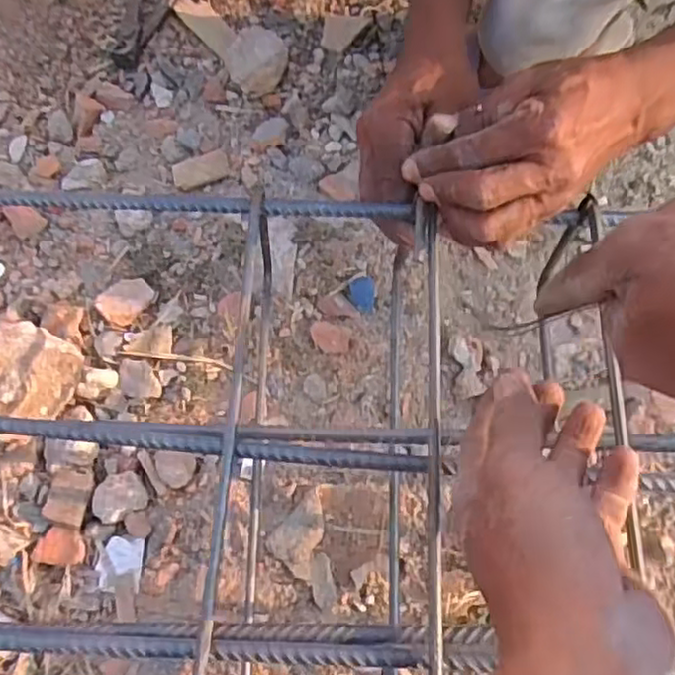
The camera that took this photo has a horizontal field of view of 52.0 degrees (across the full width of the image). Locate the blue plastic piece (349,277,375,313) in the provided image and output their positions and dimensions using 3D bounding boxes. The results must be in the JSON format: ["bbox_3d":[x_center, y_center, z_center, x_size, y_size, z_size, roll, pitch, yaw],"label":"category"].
[{"bbox_3d":[0.021,-0.036,0.588,0.022,0.007,0.029,-2,74,0],"label":"blue plastic piece"}]

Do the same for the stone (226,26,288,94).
[{"bbox_3d":[-0.074,-0.258,0.644,0.054,0.027,0.061,-5,74,-1],"label":"stone"}]

